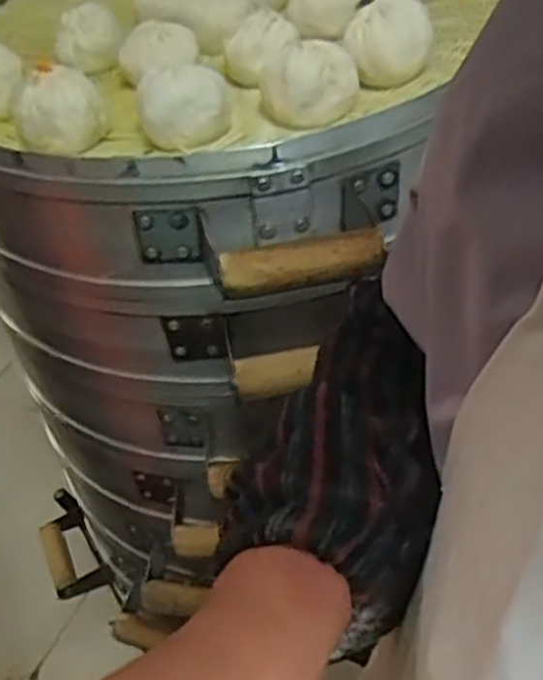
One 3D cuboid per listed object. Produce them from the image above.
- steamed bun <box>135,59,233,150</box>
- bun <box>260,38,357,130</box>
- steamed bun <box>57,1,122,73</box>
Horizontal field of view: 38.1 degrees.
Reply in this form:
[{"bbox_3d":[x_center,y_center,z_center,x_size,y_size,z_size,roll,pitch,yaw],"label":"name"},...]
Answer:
[{"bbox_3d":[-0.063,-0.168,0.561,0.064,0.046,0.055,-10,38,-3],"label":"steamed bun"},{"bbox_3d":[0.026,-0.188,0.570,0.068,0.044,0.061,-7,38,1],"label":"bun"},{"bbox_3d":[-0.165,-0.270,0.700,0.062,0.047,0.056,-13,38,-7],"label":"steamed bun"}]

